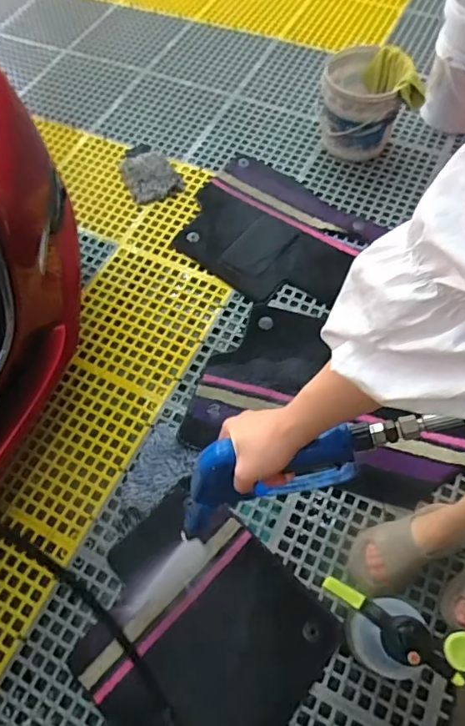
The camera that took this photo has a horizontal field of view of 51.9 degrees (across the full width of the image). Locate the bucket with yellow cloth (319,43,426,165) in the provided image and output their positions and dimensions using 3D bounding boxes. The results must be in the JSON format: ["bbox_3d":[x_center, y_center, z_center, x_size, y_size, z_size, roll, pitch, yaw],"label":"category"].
[{"bbox_3d":[0.386,-0.758,1.413,0.261,0.276,0.234,-13,63,-4],"label":"bucket with yellow cloth"}]

